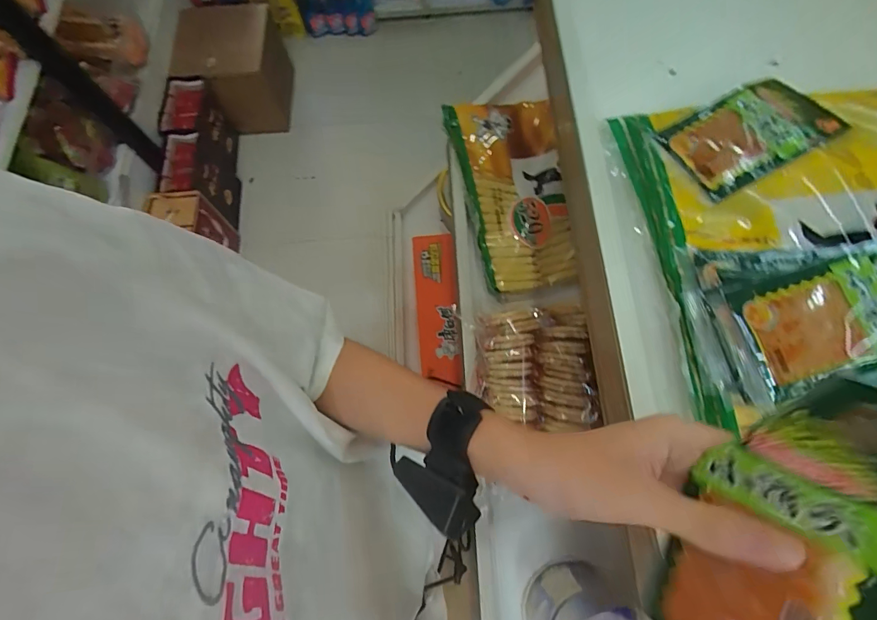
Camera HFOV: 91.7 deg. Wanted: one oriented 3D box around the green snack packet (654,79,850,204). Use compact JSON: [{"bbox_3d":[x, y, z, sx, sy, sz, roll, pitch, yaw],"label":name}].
[{"bbox_3d":[0.309,-0.175,0.422,0.157,0.012,0.091,-28,73,-7],"label":"green snack packet"}]

